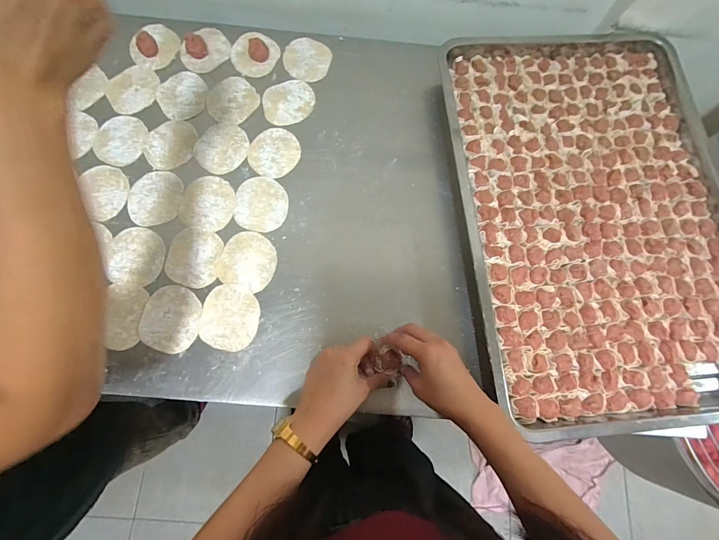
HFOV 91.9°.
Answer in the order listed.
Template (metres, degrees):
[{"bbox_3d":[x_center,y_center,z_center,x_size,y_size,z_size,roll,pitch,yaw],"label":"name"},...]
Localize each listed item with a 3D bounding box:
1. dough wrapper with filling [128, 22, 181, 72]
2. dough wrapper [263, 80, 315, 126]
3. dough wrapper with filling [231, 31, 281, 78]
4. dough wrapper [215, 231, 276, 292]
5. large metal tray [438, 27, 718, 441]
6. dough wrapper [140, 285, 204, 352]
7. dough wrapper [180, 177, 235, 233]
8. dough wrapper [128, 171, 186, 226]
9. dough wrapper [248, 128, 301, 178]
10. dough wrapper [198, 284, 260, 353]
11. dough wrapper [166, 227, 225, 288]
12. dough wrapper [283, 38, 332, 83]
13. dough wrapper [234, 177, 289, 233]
[{"bbox_3d":[-0.338,-0.370,0.572,0.066,0.026,0.078,40,77,8],"label":"dough wrapper with filling"},{"bbox_3d":[-0.115,-0.273,0.563,0.086,0.004,0.075,-37,79,-11],"label":"dough wrapper"},{"bbox_3d":[-0.173,-0.359,0.575,0.077,0.018,0.082,-16,76,-7],"label":"dough wrapper with filling"},{"bbox_3d":[-0.156,-0.014,0.489,0.077,0.007,0.079,1,75,-2],"label":"dough wrapper"},{"bbox_3d":[0.339,-0.094,0.508,0.389,0.042,0.603,-4,75,-3],"label":"large metal tray"},{"bbox_3d":[-0.252,0.065,0.466,0.074,0.004,0.086,6,76,-4],"label":"dough wrapper"},{"bbox_3d":[-0.223,-0.099,0.512,0.075,0.004,0.083,4,73,-4],"label":"dough wrapper"},{"bbox_3d":[-0.299,-0.106,0.510,0.073,0.008,0.086,3,75,-2],"label":"dough wrapper"},{"bbox_3d":[-0.131,-0.181,0.534,0.077,0.004,0.083,1,75,-2],"label":"dough wrapper"},{"bbox_3d":[-0.174,0.063,0.467,0.075,0.005,0.085,7,74,-1],"label":"dough wrapper"},{"bbox_3d":[-0.233,-0.018,0.489,0.073,0.004,0.083,10,75,-1],"label":"dough wrapper"},{"bbox_3d":[-0.089,-0.358,0.590,0.077,0.004,0.088,-41,80,-12],"label":"dough wrapper"},{"bbox_3d":[-0.145,-0.098,0.511,0.075,0.004,0.084,0,75,-2],"label":"dough wrapper"}]

